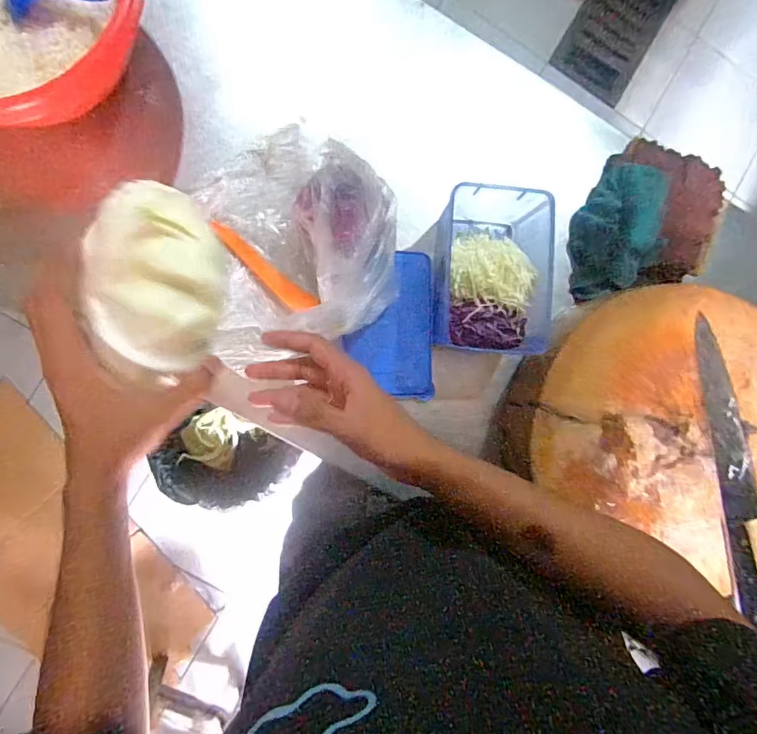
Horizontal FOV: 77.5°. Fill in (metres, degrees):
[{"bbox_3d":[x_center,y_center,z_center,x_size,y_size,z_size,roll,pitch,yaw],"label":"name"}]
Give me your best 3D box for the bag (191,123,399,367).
[{"bbox_3d":[-0.096,-0.150,0.554,0.238,0.119,0.270,-6,90,-7],"label":"bag"}]

